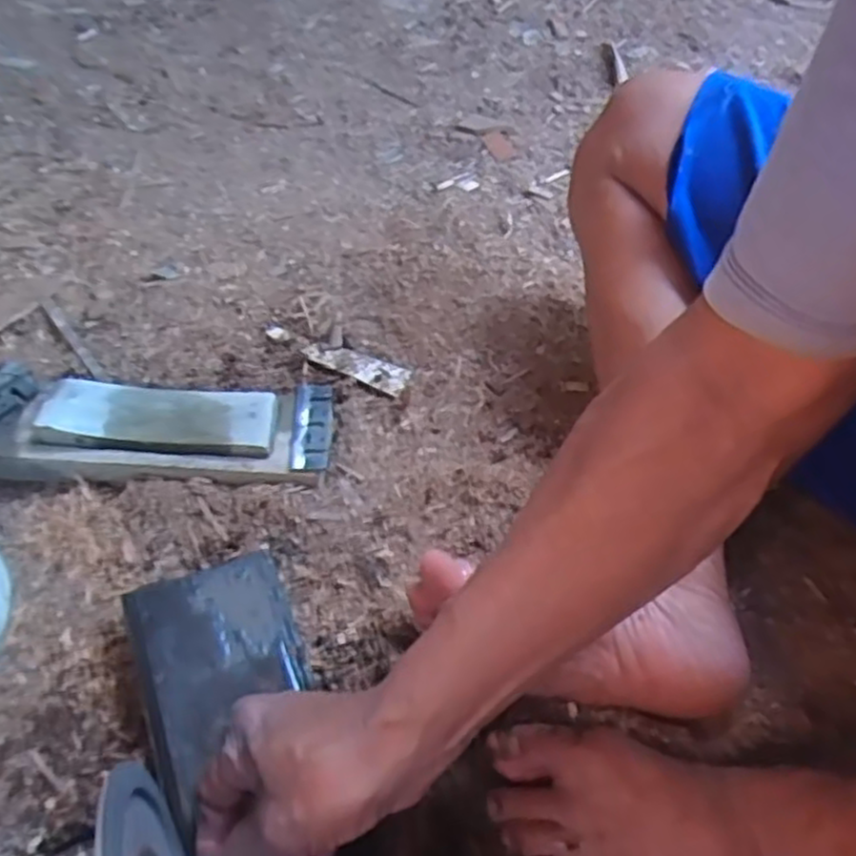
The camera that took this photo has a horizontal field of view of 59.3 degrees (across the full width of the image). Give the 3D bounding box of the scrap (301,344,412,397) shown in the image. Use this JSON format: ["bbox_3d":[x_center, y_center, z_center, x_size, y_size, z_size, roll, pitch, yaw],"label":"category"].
[{"bbox_3d":[-0.063,-0.058,0.668,0.104,0.008,0.029,26,57,21],"label":"scrap"}]

